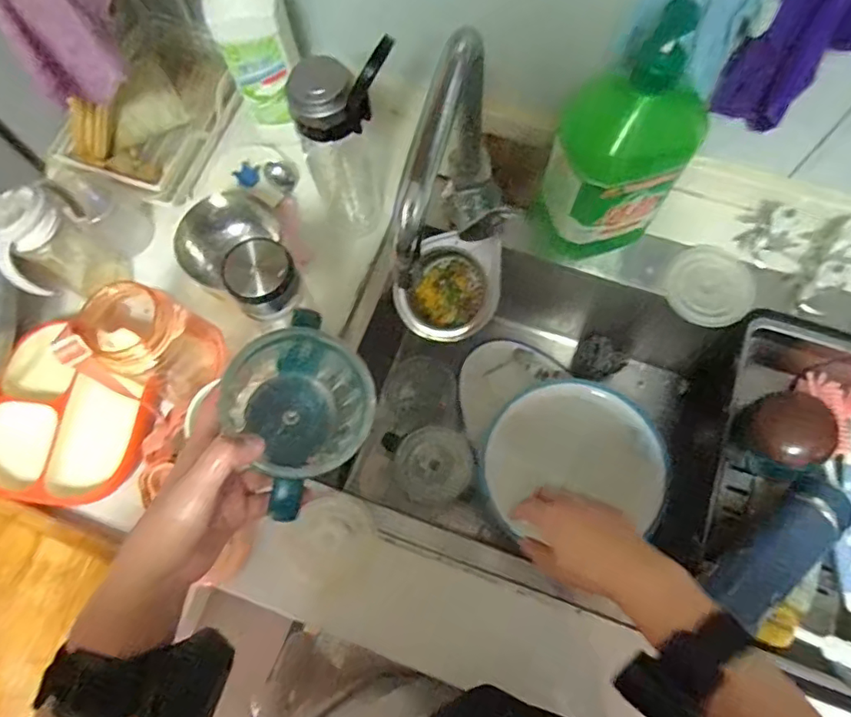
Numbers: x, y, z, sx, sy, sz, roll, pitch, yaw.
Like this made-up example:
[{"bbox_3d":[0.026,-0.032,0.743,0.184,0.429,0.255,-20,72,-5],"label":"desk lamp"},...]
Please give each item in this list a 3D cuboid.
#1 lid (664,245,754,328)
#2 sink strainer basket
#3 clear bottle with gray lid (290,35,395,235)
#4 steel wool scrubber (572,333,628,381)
[{"bbox_3d":[0.340,-0.086,0.677,0.095,0.013,0.088,0,89,22],"label":"lid"},{"bbox_3d":[0.034,-0.088,0.735,0.116,0.102,0.125,17,73,8],"label":"sink strainer basket"},{"bbox_3d":[-0.090,-0.230,0.616,0.071,0.212,0.071,8,72,5],"label":"clear bottle with gray lid"},{"bbox_3d":[0.261,0.004,0.840,0.073,0.054,0.059,24,74,10],"label":"steel wool scrubber"}]

